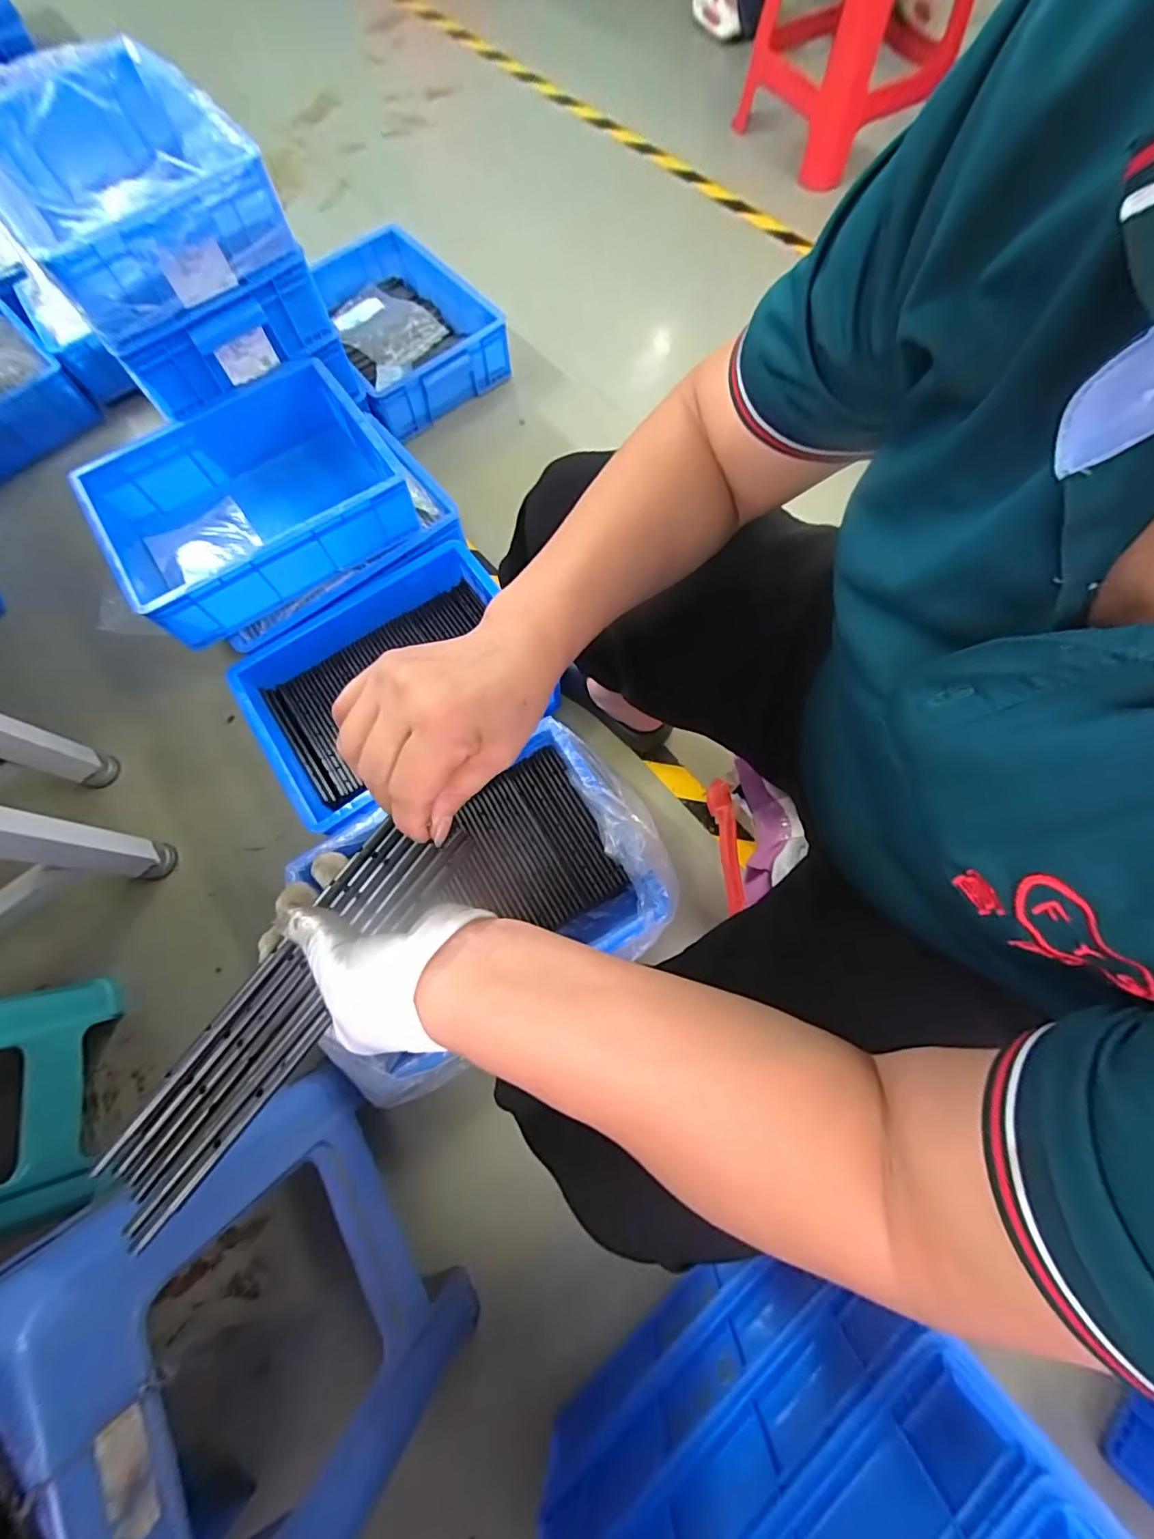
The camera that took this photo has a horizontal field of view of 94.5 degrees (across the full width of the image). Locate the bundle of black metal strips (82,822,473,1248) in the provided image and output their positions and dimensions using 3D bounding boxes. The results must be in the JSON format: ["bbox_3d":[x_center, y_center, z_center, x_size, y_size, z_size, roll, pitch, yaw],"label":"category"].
[{"bbox_3d":[-0.145,0.113,0.282,0.051,0.014,0.212,31,65,12],"label":"bundle of black metal strips"}]

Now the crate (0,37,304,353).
[{"bbox_3d":[-0.677,-0.869,0.788,0.316,0.113,0.521,-37,74,-9],"label":"crate"}]

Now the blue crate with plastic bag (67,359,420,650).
[{"bbox_3d":[-0.499,-0.412,0.838,0.412,0.137,0.332,-33,74,-8],"label":"blue crate with plastic bag"}]

